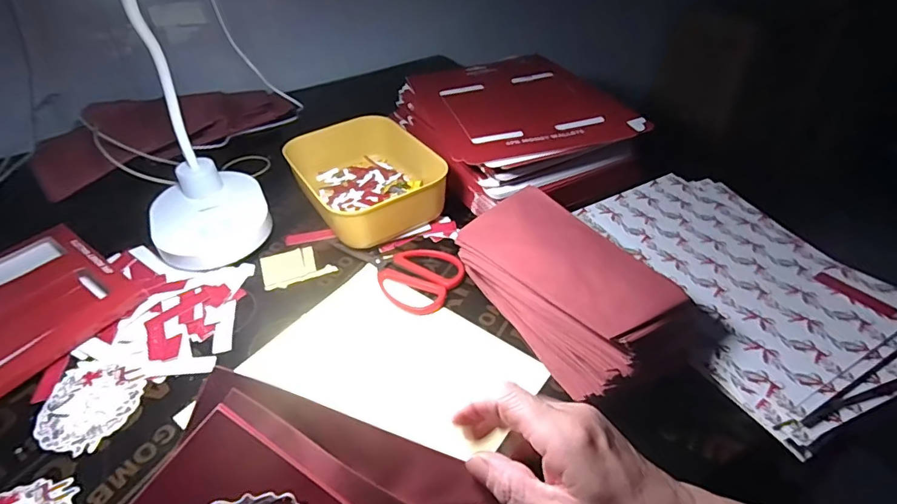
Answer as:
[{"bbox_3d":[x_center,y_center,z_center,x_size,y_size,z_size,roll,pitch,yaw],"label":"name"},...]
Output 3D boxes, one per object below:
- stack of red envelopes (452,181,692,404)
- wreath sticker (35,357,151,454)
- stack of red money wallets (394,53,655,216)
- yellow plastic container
[{"bbox_3d":[0.095,0.026,0.412,0.101,0.062,0.182,-26,47,-24],"label":"stack of red envelopes"},{"bbox_3d":[-0.290,0.122,0.391,0.077,0.004,0.074,4,43,11],"label":"wreath sticker"},{"bbox_3d":[0.076,-0.164,0.619,0.213,0.069,0.269,-20,44,-15],"label":"stack of red money wallets"},{"bbox_3d":[-0.098,-0.088,0.576,0.127,0.050,0.197,-21,44,-17],"label":"yellow plastic container"}]

